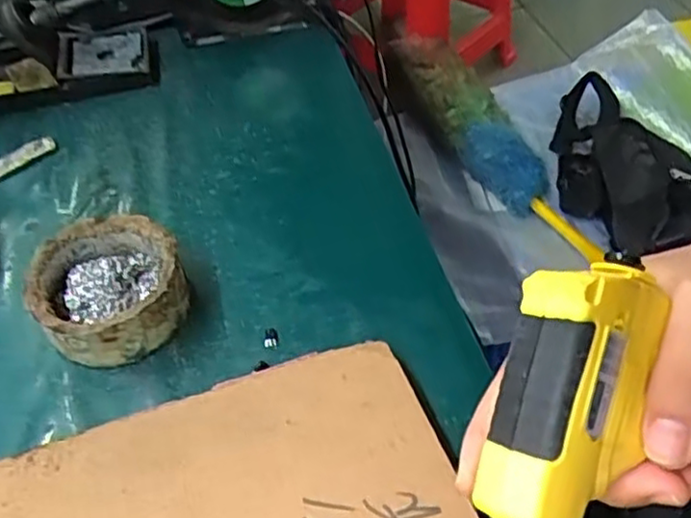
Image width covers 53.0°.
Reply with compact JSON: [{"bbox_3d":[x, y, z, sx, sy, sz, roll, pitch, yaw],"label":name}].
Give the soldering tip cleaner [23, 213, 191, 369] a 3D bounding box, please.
[{"bbox_3d":[-0.132,0.017,0.392,0.080,0.043,0.080,-15,48,-8],"label":"soldering tip cleaner"}]

